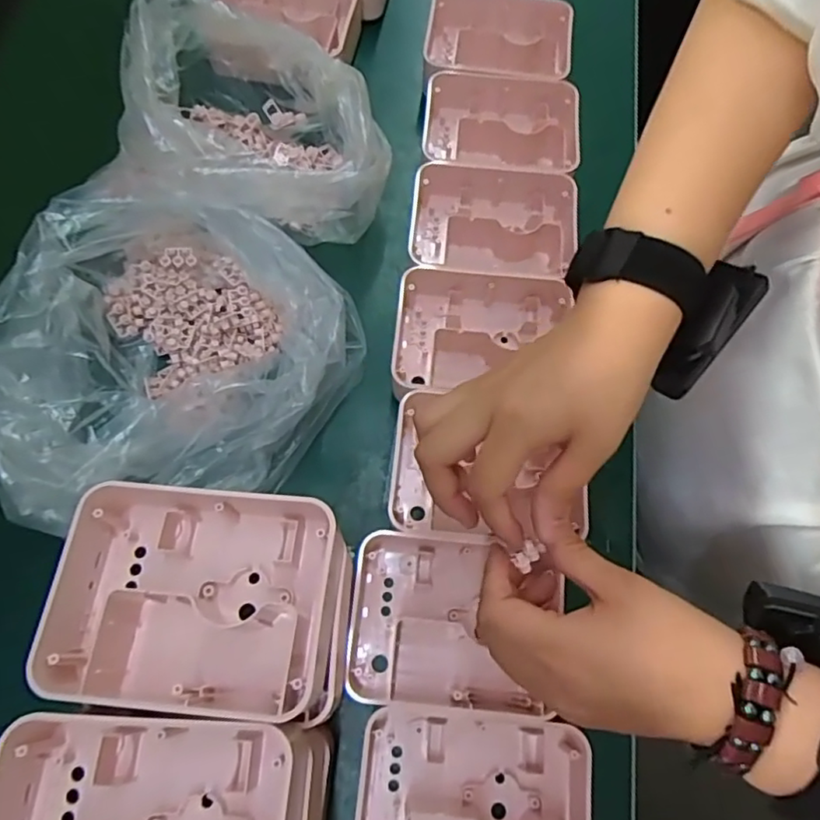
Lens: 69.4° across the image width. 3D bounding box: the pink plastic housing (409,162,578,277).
[{"bbox_3d":[0.068,-0.158,0.481,0.130,0.037,0.077,5,70,0],"label":"pink plastic housing"}]

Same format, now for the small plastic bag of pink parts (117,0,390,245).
[{"bbox_3d":[-0.115,-0.222,0.455,0.173,0.087,0.189,-15,71,-7],"label":"small plastic bag of pink parts"}]

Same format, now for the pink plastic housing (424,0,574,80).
[{"bbox_3d":[0.080,-0.332,0.545,0.131,0.037,0.104,4,70,0],"label":"pink plastic housing"}]

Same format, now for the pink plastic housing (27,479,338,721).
[{"bbox_3d":[-0.108,0.089,0.290,0.131,0.037,0.100,8,70,1],"label":"pink plastic housing"}]

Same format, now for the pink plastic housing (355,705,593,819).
[{"bbox_3d":[0.035,0.228,0.338,0.129,0.039,0.101,5,70,0],"label":"pink plastic housing"}]

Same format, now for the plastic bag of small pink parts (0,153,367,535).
[{"bbox_3d":[-0.163,-0.031,0.400,0.212,0.087,0.241,23,71,7],"label":"plastic bag of small pink parts"}]

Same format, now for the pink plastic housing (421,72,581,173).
[{"bbox_3d":[0.076,-0.238,0.511,0.129,0.034,0.093,4,70,0],"label":"pink plastic housing"}]

